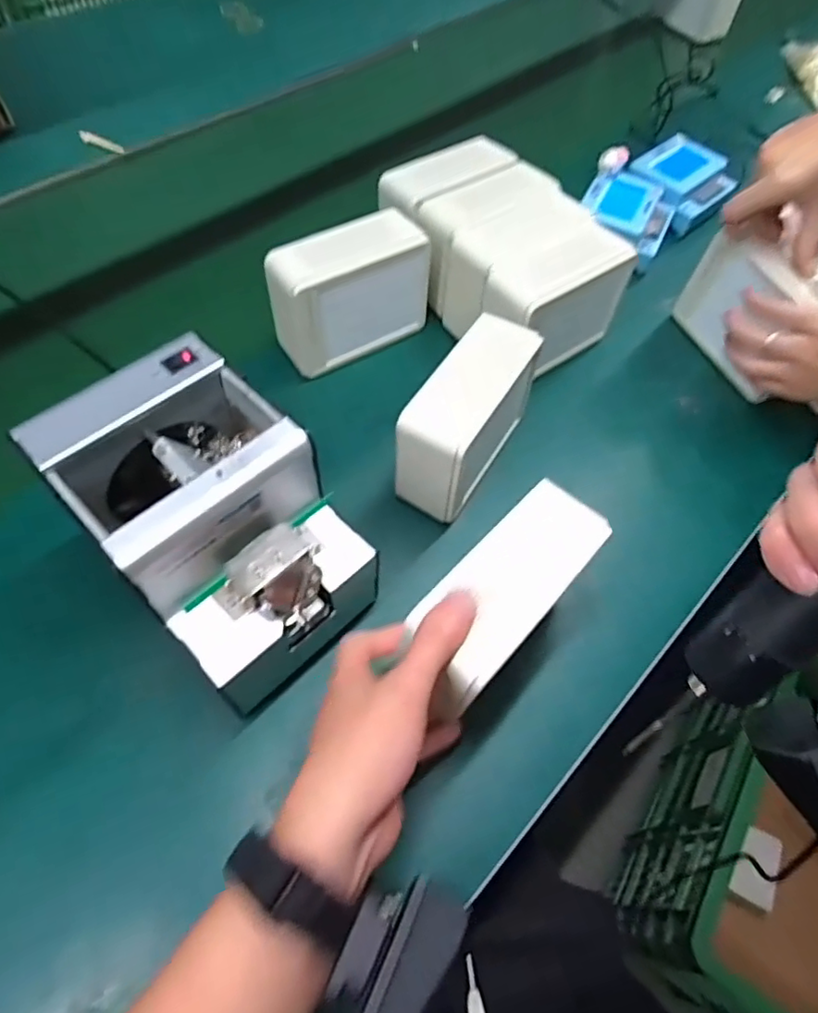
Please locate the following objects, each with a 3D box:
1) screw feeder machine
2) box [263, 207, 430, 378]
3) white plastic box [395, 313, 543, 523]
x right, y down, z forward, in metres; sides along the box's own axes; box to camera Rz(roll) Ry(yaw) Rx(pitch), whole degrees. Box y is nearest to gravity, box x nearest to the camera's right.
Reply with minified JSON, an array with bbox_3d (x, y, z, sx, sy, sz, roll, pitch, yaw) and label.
[{"bbox_3d":[-0.124,0.015,0.390,0.121,0.148,0.172,-39,67,-24],"label":"screw feeder machine"},{"bbox_3d":[-0.056,-0.194,0.542,0.148,0.100,0.061,-32,64,-21],"label":"box"},{"bbox_3d":[0.048,-0.066,0.478,0.058,0.113,0.141,30,61,16],"label":"white plastic box"}]

